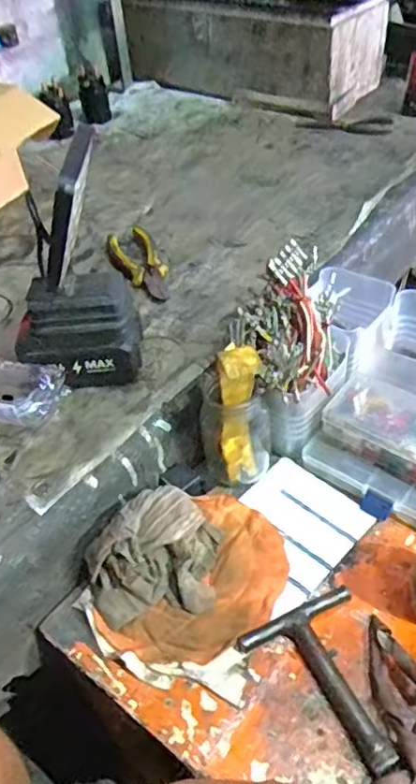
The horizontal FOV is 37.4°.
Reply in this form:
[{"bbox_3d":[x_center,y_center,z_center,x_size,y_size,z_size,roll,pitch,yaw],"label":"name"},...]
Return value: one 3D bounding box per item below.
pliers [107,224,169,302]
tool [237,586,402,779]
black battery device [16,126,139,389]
[{"bbox_3d":[-0.085,-0.159,0.745,0.057,0.015,0.166,-18,46,-11],"label":"pliers"},{"bbox_3d":[0.096,0.213,0.451,0.094,0.020,0.125,-24,47,-17],"label":"tool"},{"bbox_3d":[-0.124,-0.101,0.547,0.100,0.221,0.092,8,47,14],"label":"black battery device"}]

